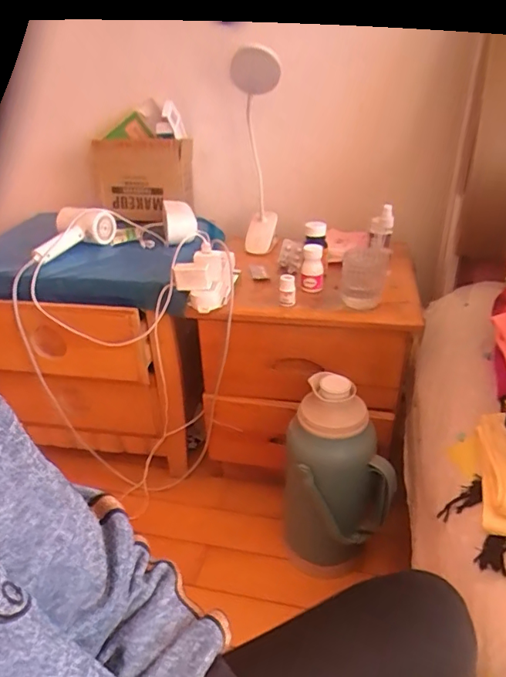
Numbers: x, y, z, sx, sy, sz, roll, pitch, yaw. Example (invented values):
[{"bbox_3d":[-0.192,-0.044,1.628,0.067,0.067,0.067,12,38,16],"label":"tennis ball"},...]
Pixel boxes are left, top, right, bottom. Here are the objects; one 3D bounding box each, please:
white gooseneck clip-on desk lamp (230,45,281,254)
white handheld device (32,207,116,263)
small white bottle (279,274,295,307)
[{"bbox_3d":[0.011,-0.363,1.038,0.086,0.406,0.116,-2,29,1],"label":"white gooseneck clip-on desk lamp"},{"bbox_3d":[-0.366,-0.212,1.034,0.126,0.068,0.160,0,29,5],"label":"white handheld device"},{"bbox_3d":[0.060,-0.085,0.895,0.028,0.049,0.035,0,29,4],"label":"small white bottle"}]

